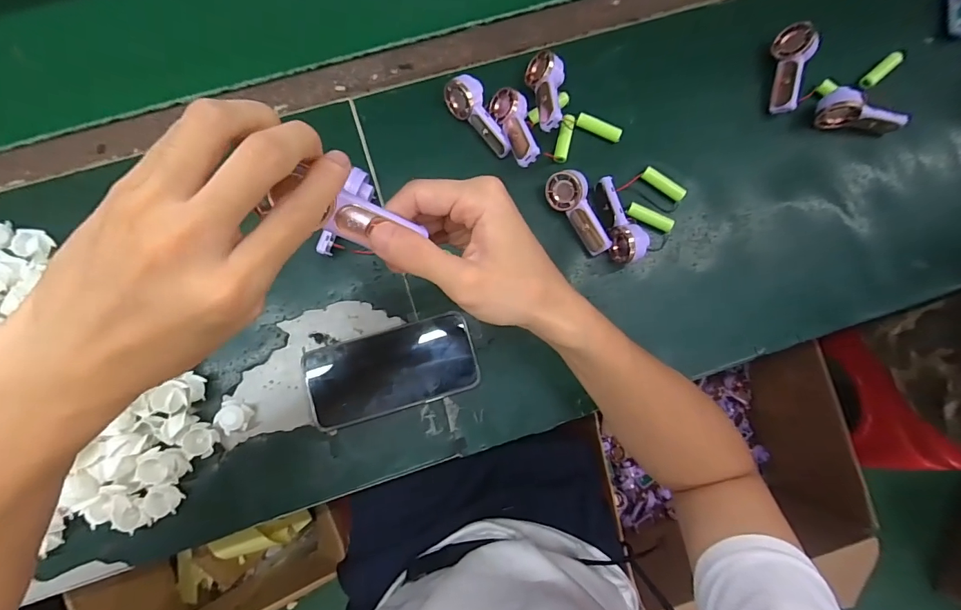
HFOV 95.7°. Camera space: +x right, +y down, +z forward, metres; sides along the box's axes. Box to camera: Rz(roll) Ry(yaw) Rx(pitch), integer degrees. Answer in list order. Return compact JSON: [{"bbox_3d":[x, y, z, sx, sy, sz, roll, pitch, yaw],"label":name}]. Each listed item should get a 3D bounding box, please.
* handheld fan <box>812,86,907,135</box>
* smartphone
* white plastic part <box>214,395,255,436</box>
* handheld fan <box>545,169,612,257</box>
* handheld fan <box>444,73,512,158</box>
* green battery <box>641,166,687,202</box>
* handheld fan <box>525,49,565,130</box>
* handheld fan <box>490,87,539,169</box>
[{"bbox_3d":[0.413,-0.212,0.475,0.080,0.039,0.033,11,84,-1],"label":"handheld fan"},{"bbox_3d":[-0.087,0.064,0.436,0.165,0.016,0.081,-17,85,-4],"label":"smartphone"},{"bbox_3d":[-0.242,0.109,0.424,0.032,0.018,0.032,15,84,-1],"label":"white plastic part"},{"bbox_3d":[0.105,-0.097,0.454,0.039,0.020,0.093,-29,96,39],"label":"handheld fan"},{"bbox_3d":[-0.001,-0.195,0.452,0.035,0.034,0.089,-38,87,-6],"label":"handheld fan"},{"bbox_3d":[0.199,-0.132,0.470,0.050,0.010,0.014,36,84,1],"label":"green battery"},{"bbox_3d":[0.071,-0.225,0.453,0.034,0.028,0.095,-5,72,-3],"label":"handheld fan"},{"bbox_3d":[0.036,-0.185,0.444,0.031,0.023,0.099,-16,66,-4],"label":"handheld fan"}]

